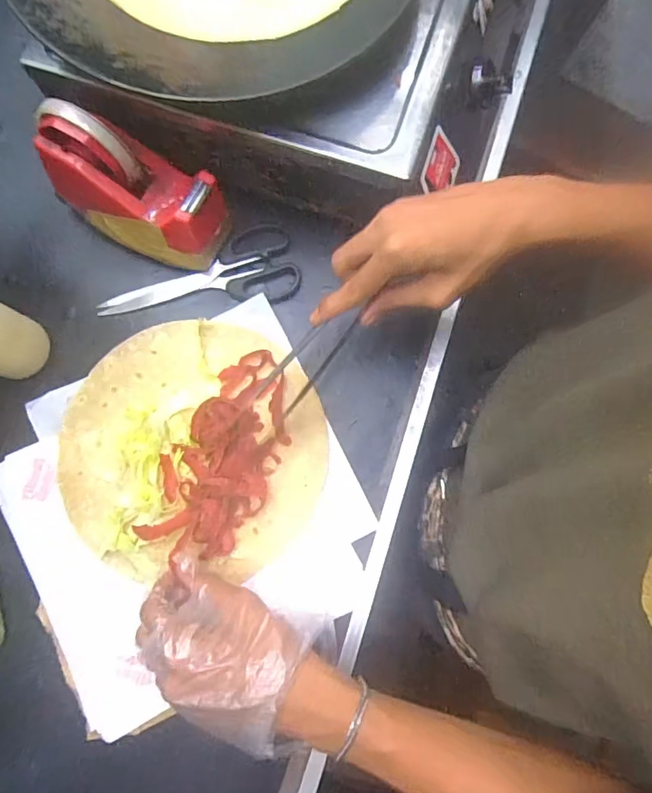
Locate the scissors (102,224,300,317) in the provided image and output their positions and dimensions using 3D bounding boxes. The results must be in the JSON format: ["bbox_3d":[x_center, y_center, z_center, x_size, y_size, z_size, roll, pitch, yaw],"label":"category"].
[{"bbox_3d":[-0.126,-0.112,0.496,0.196,0.018,0.071,-17,81,-3],"label":"scissors"}]

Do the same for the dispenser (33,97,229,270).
[{"bbox_3d":[-0.171,-0.185,0.458,0.158,0.124,0.073,28,81,4],"label":"dispenser"}]

